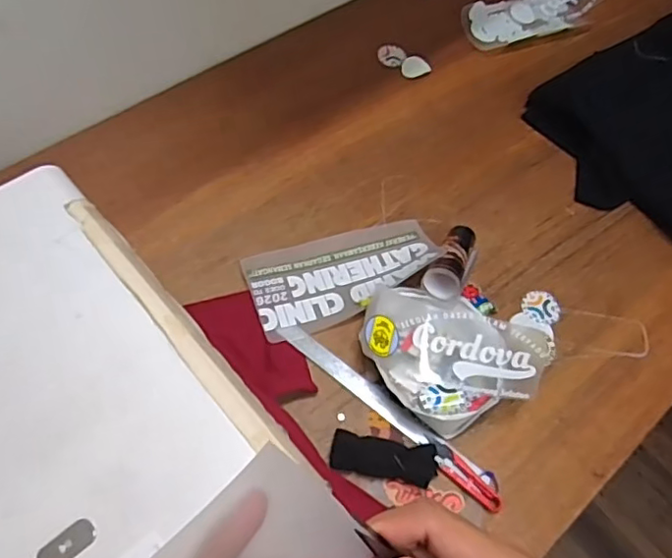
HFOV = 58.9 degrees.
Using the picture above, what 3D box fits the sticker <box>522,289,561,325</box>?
[{"bbox_3d":[0.298,0.039,0.864,0.050,0.007,0.056,0,60,-7],"label":"sticker"}]

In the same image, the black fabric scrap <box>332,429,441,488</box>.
[{"bbox_3d":[0.059,0.220,0.730,0.127,0.018,0.048,10,59,-1],"label":"black fabric scrap"}]

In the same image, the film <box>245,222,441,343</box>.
[{"bbox_3d":[0.015,-0.011,0.851,0.273,0.033,0.133,-16,63,-15],"label":"film"}]

